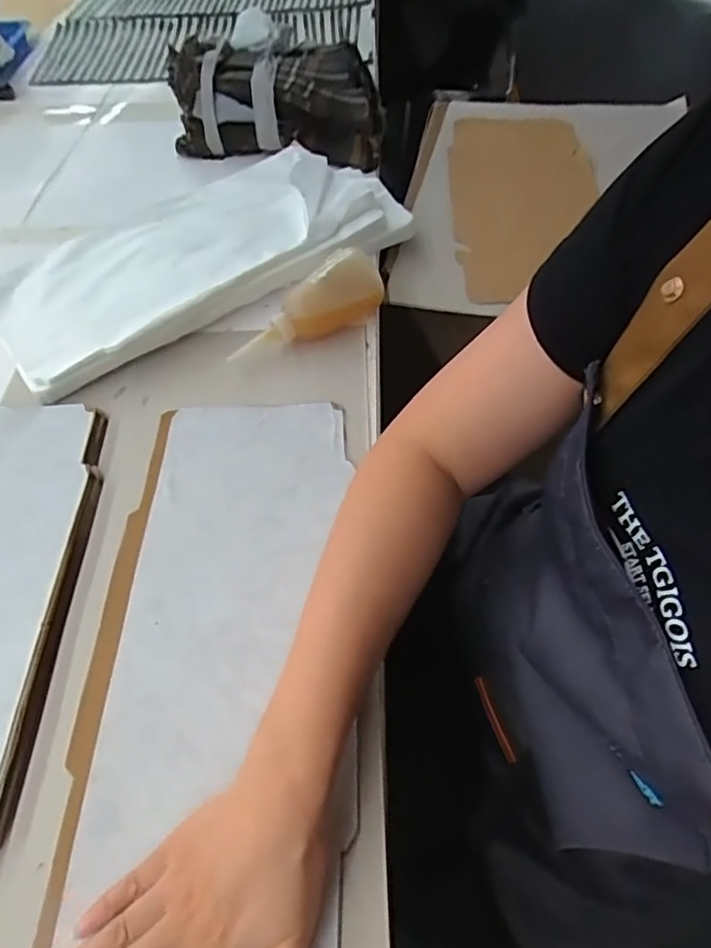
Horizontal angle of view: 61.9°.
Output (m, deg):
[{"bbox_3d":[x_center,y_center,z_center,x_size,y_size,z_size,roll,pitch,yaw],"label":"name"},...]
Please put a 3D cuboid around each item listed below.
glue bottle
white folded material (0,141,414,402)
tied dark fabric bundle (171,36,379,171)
[{"bbox_3d":[-0.054,-0.173,0.608,0.167,0.066,0.055,-24,57,-14],"label":"glue bottle"},{"bbox_3d":[-0.170,-0.259,0.677,0.478,0.061,0.201,-30,59,-18],"label":"white folded material"},{"bbox_3d":[-0.107,-0.511,0.830,0.297,0.120,0.144,7,55,7],"label":"tied dark fabric bundle"}]

